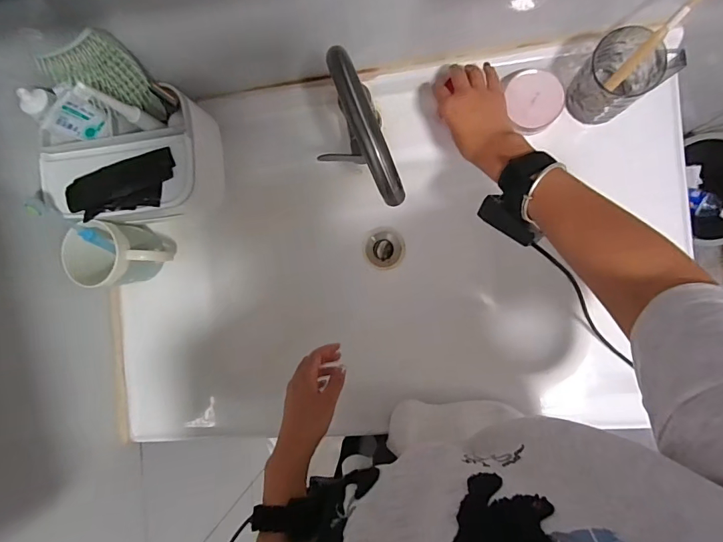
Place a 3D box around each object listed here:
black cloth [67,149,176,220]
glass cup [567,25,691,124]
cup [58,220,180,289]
[{"bbox_3d":[-0.294,-0.107,0.519,0.137,0.018,0.066,-10,88,8],"label":"black cloth"},{"bbox_3d":[0.299,-0.231,0.500,0.079,0.087,0.080,0,89,9],"label":"glass cup"},{"bbox_3d":[-0.331,-0.020,0.574,0.089,0.097,0.087,0,89,9],"label":"cup"}]

